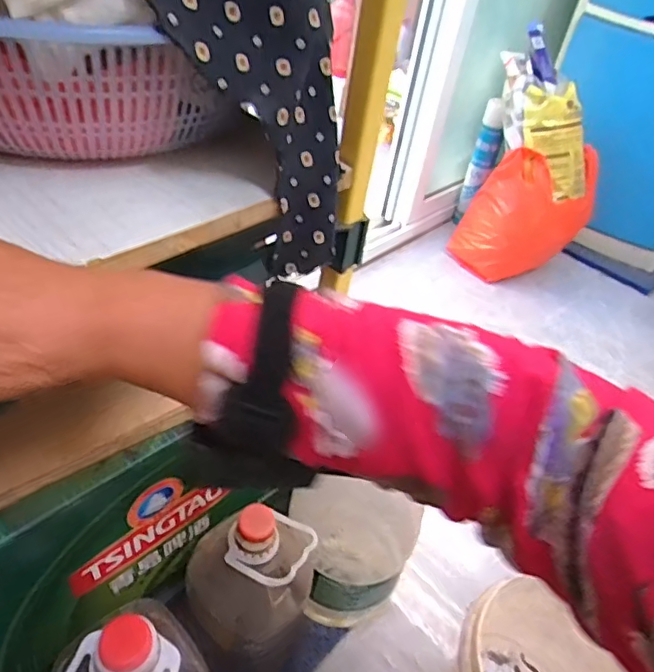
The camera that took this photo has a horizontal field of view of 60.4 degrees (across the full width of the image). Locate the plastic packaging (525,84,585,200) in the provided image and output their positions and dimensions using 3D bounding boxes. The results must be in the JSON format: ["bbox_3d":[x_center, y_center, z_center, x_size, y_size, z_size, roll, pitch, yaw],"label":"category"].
[{"bbox_3d":[0.538,-0.444,1.272,0.141,0.258,0.084,-22,5,-29],"label":"plastic packaging"}]

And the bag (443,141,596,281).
[{"bbox_3d":[0.495,-0.309,1.385,0.322,0.287,0.187,-20,47,-28],"label":"bag"}]

